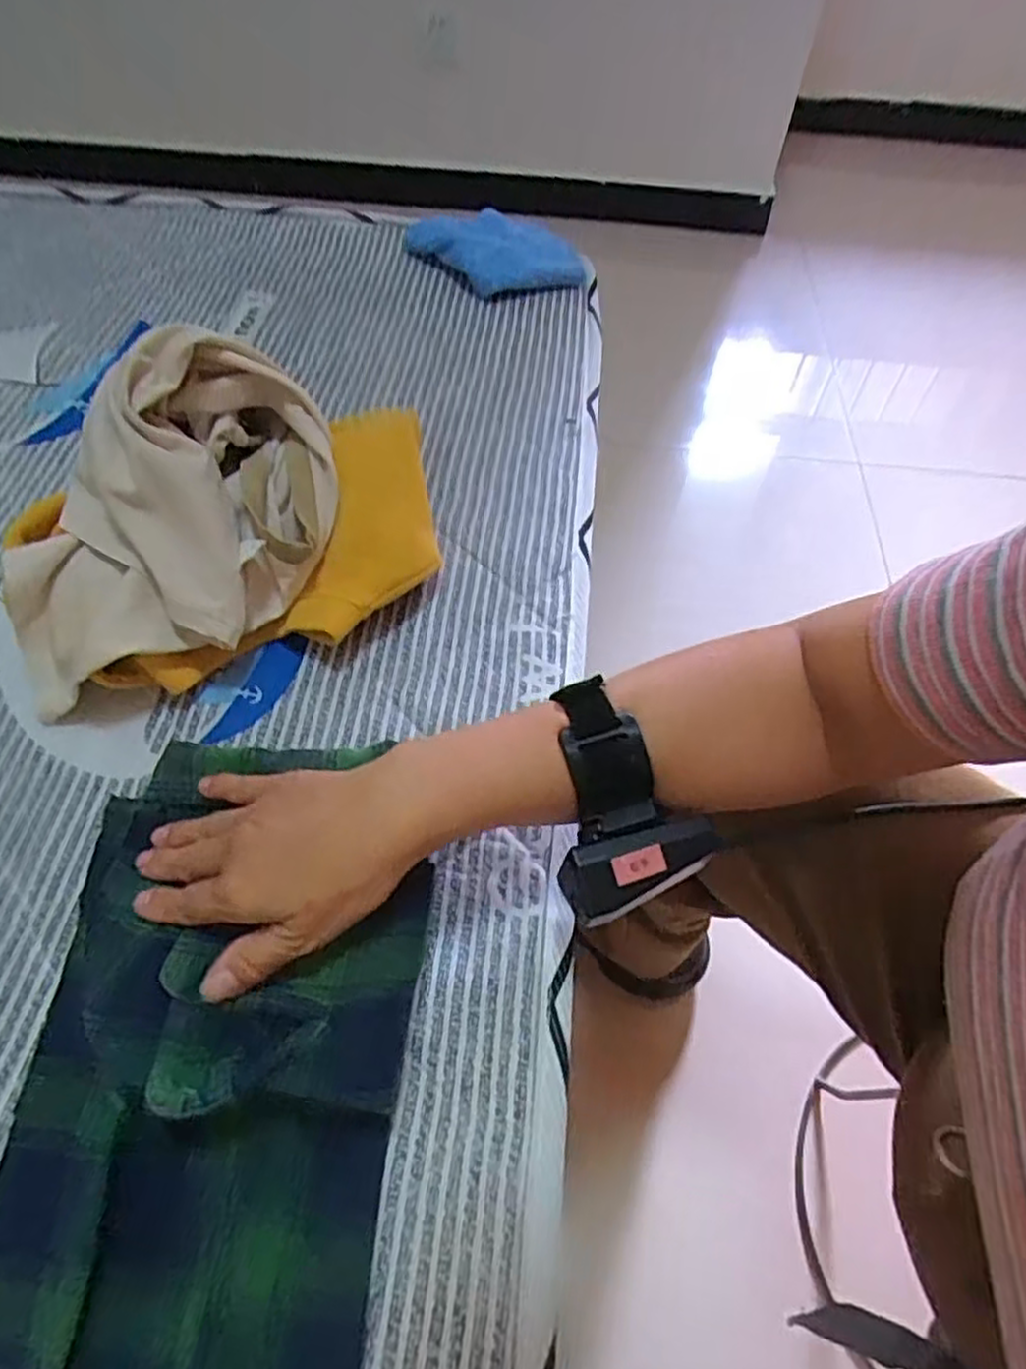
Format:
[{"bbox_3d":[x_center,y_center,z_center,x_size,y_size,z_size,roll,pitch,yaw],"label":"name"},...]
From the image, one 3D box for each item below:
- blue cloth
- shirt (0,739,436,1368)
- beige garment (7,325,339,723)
[{"bbox_3d":[-0.023,-0.414,0.714,0.189,0.045,0.075,15,56,6],"label":"blue cloth"},{"bbox_3d":[-0.128,0.172,0.313,0.161,0.038,0.312,3,56,-1],"label":"shirt"},{"bbox_3d":[-0.196,-0.089,0.424,0.205,0.135,0.132,-22,60,-17],"label":"beige garment"}]

